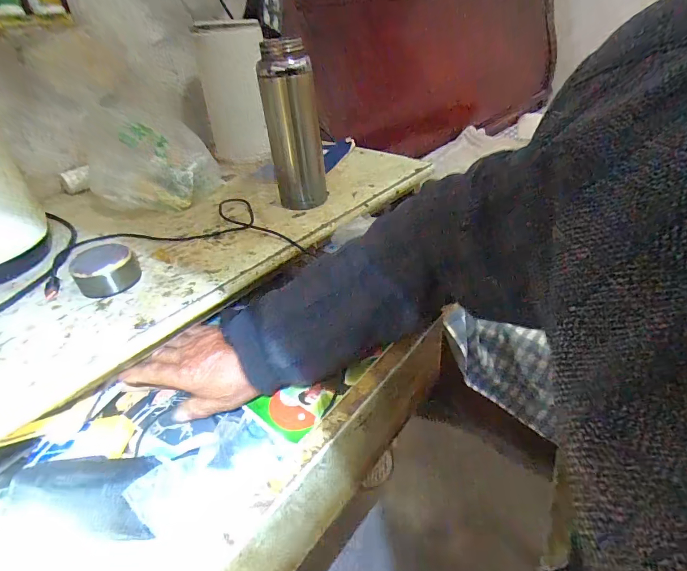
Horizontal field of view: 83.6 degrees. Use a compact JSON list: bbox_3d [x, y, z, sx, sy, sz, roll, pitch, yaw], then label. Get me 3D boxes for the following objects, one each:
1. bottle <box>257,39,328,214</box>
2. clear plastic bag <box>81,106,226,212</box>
[{"bbox_3d":[-0.071,-0.225,0.549,0.076,0.214,0.083,-5,36,-1],"label":"bottle"},{"bbox_3d":[-0.306,-0.208,0.612,0.189,0.141,0.141,-17,38,-18],"label":"clear plastic bag"}]

